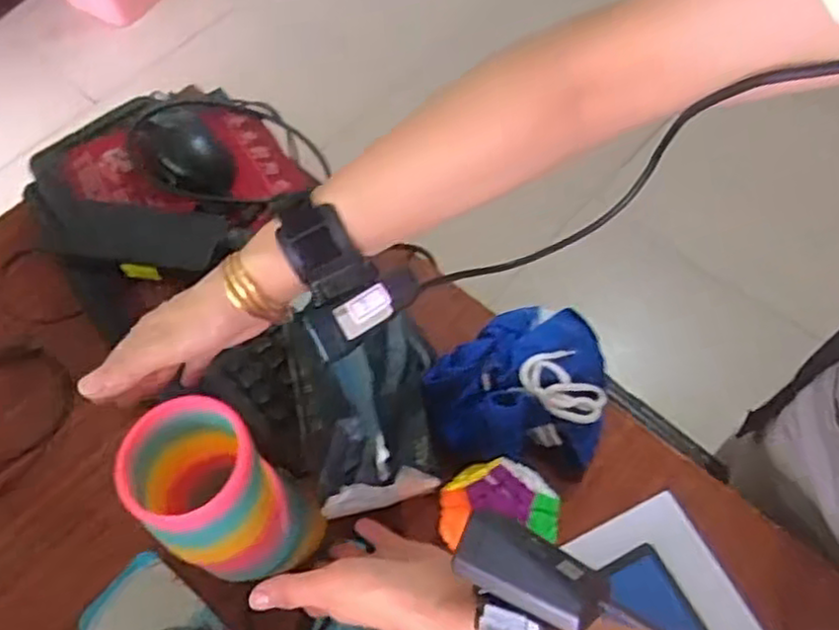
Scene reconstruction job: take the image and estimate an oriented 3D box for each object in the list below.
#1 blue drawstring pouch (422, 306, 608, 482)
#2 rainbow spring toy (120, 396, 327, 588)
[{"bbox_3d":[0.077,0.060,0.566,0.137,0.083,0.124,-4,61,2],"label":"blue drawstring pouch"},{"bbox_3d":[-0.135,0.123,0.489,0.087,0.130,0.099,-34,64,-14],"label":"rainbow spring toy"}]

